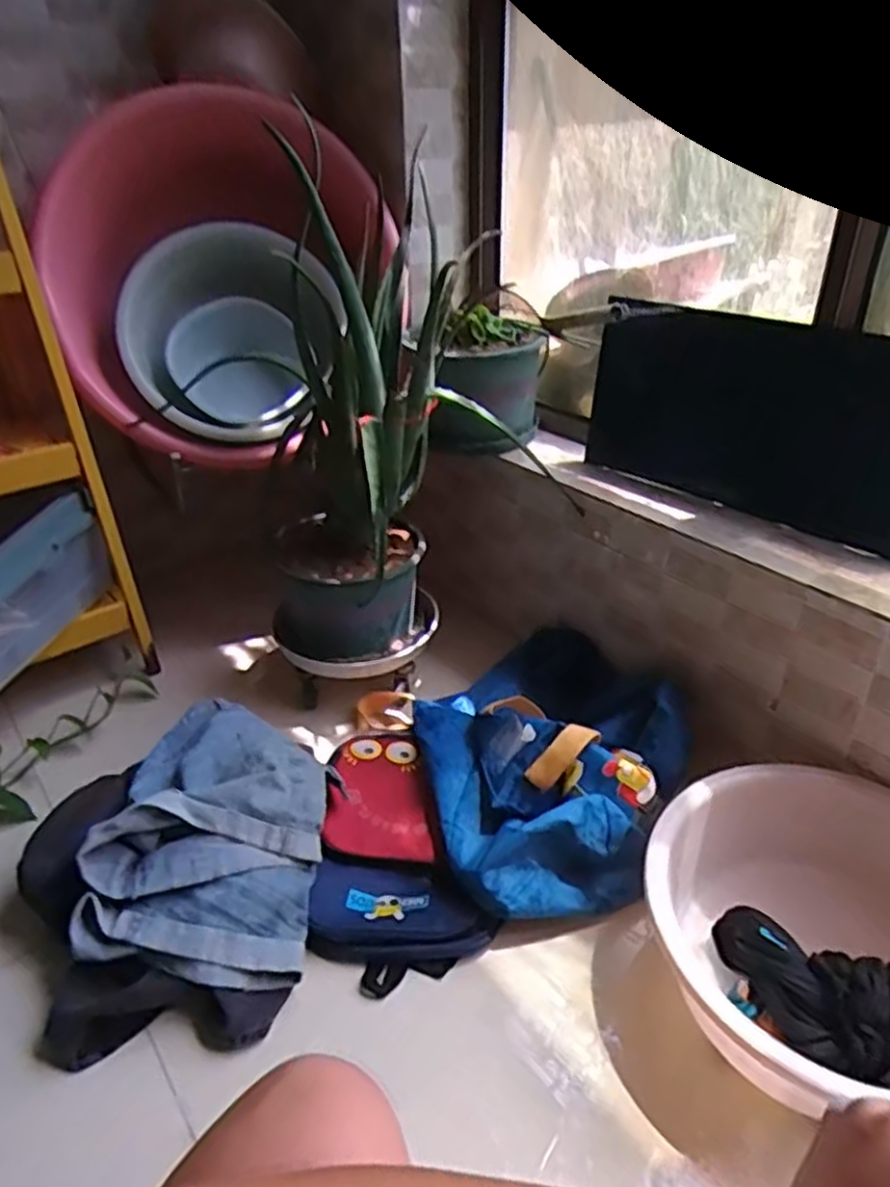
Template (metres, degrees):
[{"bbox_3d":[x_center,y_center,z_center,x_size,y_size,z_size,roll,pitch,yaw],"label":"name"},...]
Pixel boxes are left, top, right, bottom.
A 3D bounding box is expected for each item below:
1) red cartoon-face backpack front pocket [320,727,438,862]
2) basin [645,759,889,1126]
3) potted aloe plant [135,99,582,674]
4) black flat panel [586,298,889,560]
[{"bbox_3d":[-0.090,0.266,1.048,0.137,0.056,0.229,-4,32,-4],"label":"red cartoon-face backpack front pocket"},{"bbox_3d":[0.407,0.370,0.805,0.378,0.154,0.327,13,35,22],"label":"basin"},{"bbox_3d":[-0.111,-0.243,1.205,0.397,0.661,0.340,-23,38,-29],"label":"potted aloe plant"},{"bbox_3d":[0.412,-0.234,1.018,0.025,0.251,0.494,-19,35,-36],"label":"black flat panel"}]

